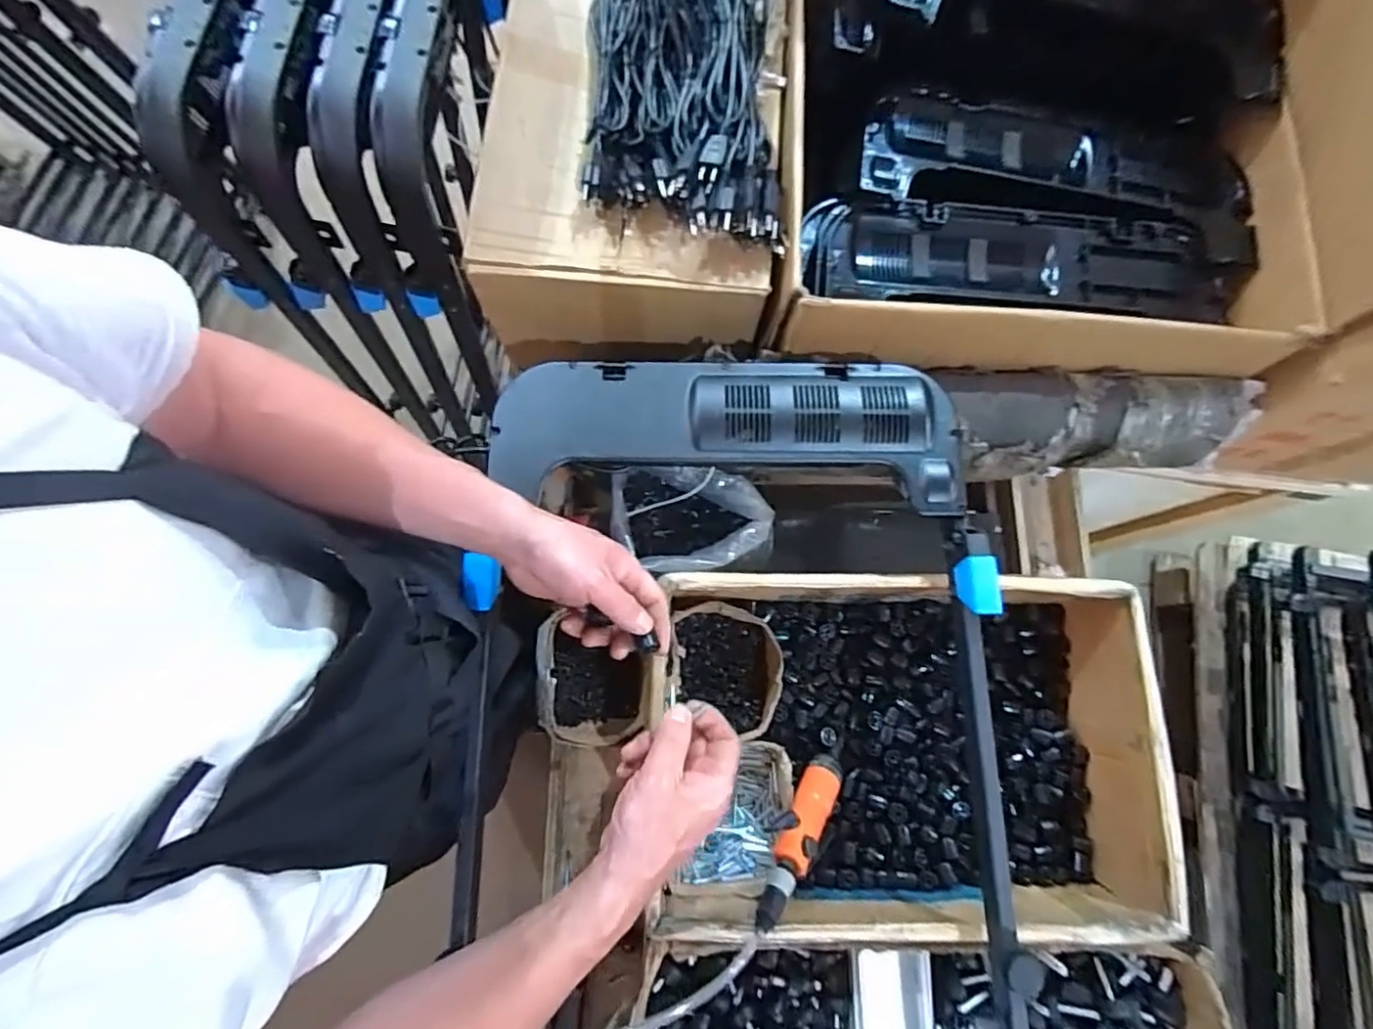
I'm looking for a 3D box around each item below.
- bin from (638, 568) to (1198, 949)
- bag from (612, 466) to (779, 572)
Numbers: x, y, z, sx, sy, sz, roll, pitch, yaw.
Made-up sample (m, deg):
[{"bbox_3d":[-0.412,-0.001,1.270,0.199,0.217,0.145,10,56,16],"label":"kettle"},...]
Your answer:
[{"bbox_3d":[0.226,0.253,0.683,0.526,0.159,0.356,-1,76,-2],"label":"bin"},{"bbox_3d":[0.004,0.013,0.712,0.179,0.074,0.113,-1,76,-2],"label":"bag"}]

